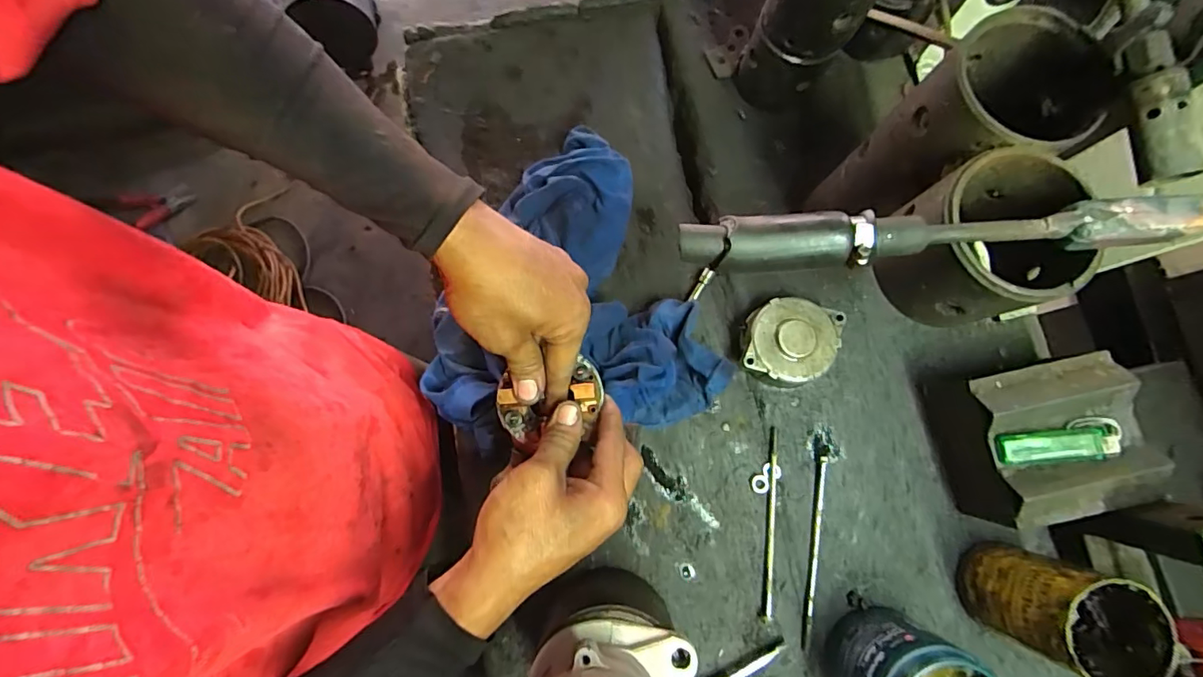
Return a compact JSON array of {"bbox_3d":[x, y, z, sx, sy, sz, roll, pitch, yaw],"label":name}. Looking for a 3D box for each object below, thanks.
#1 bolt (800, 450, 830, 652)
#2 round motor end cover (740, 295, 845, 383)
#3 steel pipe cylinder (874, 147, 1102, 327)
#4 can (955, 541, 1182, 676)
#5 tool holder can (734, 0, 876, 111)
[{"bbox_3d":[0.193,0.186,0.467,0.009,0.013,0.175,10,80,1],"label":"bolt"},{"bbox_3d":[0.172,0.004,0.480,0.082,0.039,0.072,8,80,0],"label":"round motor end cover"},{"bbox_3d":[0.229,-0.060,0.316,0.095,0.077,0.091,0,80,-1],"label":"steel pipe cylinder"},{"bbox_3d":[0.354,0.212,0.409,0.078,0.115,0.074,0,80,-1],"label":"can"},{"bbox_3d":[0.178,-0.276,0.459,0.082,0.179,0.068,28,81,4],"label":"tool holder can"}]

